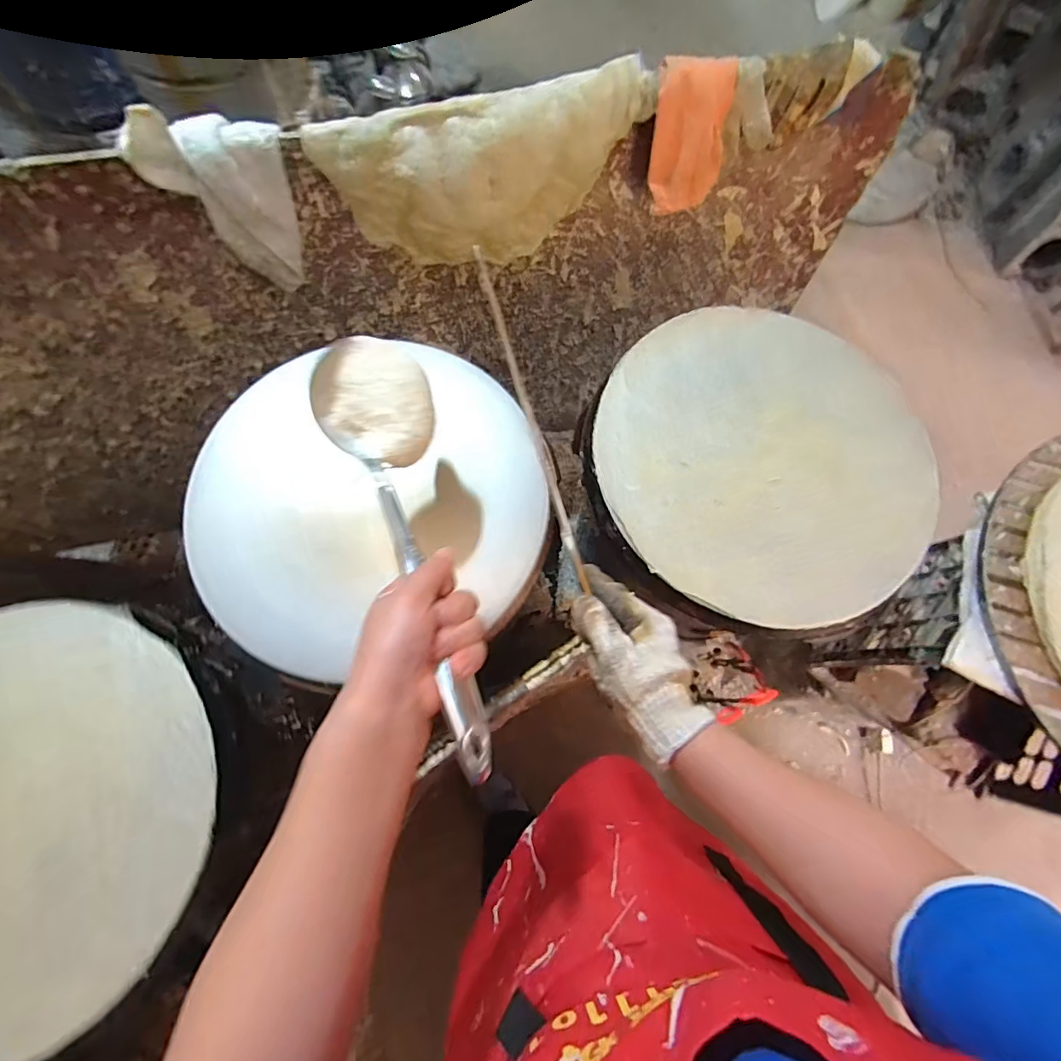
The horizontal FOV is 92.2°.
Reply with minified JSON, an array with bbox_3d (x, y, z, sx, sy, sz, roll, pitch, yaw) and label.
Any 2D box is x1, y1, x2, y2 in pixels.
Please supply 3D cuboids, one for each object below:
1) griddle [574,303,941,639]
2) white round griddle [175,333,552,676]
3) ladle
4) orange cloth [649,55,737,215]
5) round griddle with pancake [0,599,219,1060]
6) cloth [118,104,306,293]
[{"bbox_3d":[0.257,-0.079,0.582,0.380,0.032,0.374,0,73,-1],"label":"griddle"},{"bbox_3d":[-0.171,-0.029,0.549,0.363,0.041,0.350,0,73,-1],"label":"white round griddle"},{"bbox_3d":[-0.088,0.002,0.371,0.086,0.058,0.335,-18,65,-6],"label":"ladle"},{"bbox_3d":[0.186,-0.455,0.593,0.090,0.140,0.021,-17,45,-8],"label":"orange cloth"},{"bbox_3d":[-0.484,0.267,0.458,0.370,0.053,0.358,0,73,-1],"label":"round griddle with pancake"},{"bbox_3d":[-0.330,-0.368,0.579,0.138,0.181,0.063,4,73,0],"label":"cloth"}]

